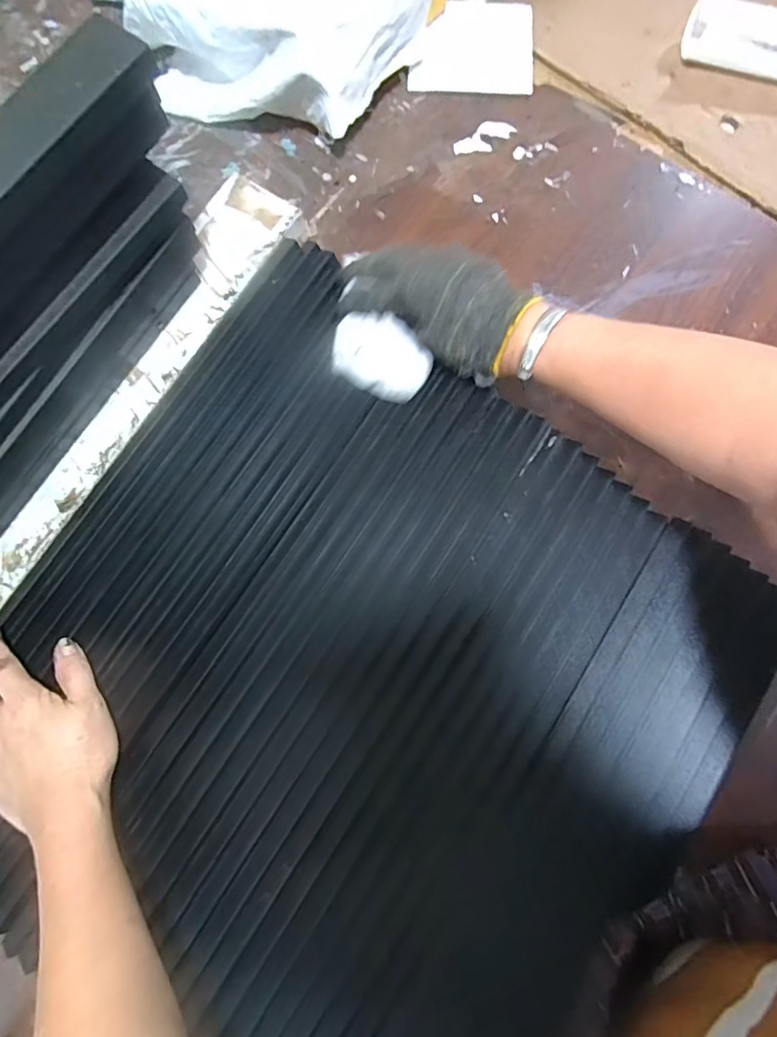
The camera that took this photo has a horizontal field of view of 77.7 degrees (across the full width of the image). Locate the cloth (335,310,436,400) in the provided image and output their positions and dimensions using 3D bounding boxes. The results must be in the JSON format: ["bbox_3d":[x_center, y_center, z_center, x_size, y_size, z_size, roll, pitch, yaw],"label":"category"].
[{"bbox_3d":[-0.009,-0.133,0.397,0.086,0.015,0.053,34,80,6],"label":"cloth"}]

